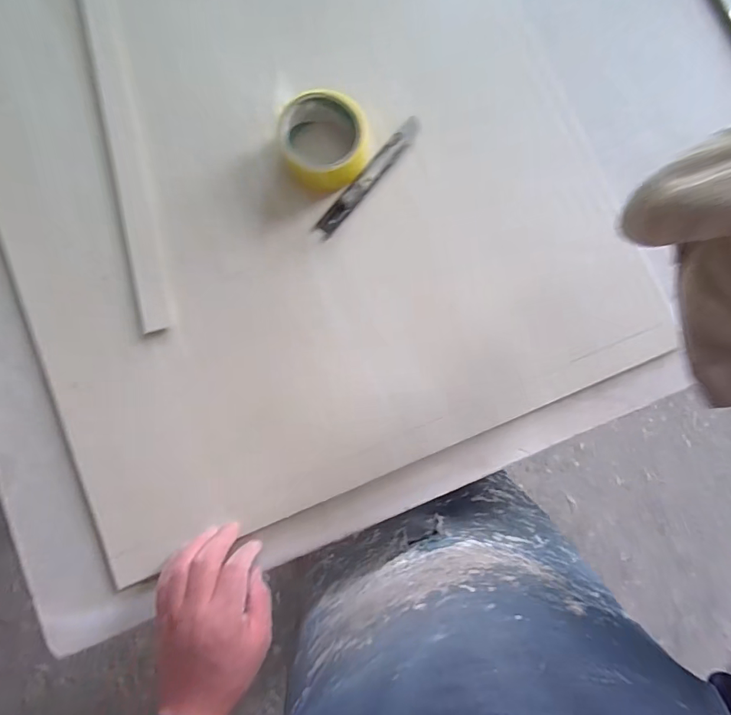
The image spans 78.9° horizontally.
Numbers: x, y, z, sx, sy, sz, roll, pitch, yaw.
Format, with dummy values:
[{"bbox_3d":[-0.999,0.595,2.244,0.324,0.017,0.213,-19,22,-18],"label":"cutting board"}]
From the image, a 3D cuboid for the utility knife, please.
[{"bbox_3d":[0.005,-0.195,0.473,0.020,0.006,0.164,38,84,1],"label":"utility knife"}]

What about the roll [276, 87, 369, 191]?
[{"bbox_3d":[-0.041,-0.220,0.454,0.088,0.043,0.086,0,85,-2],"label":"roll"}]

